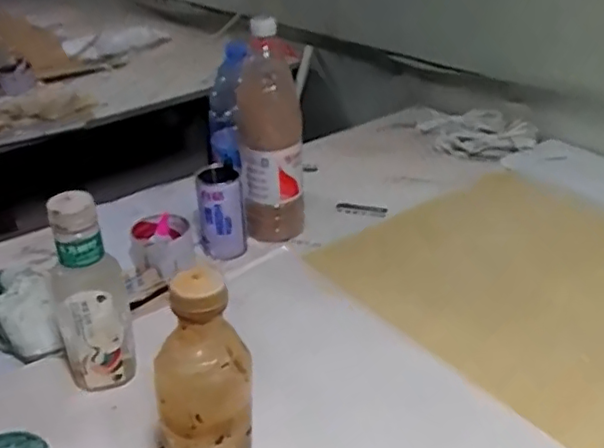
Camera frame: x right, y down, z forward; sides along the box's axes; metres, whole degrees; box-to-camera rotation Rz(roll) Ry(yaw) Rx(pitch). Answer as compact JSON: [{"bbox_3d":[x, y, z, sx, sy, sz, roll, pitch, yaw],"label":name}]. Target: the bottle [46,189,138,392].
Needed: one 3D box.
[{"bbox_3d":[-0.204,0.077,0.599,0.069,0.222,0.060,-13,31,-18],"label":"bottle"}]

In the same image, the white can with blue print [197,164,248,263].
[{"bbox_3d":[-0.114,-0.017,0.869,0.065,0.121,0.063,-4,29,-3],"label":"white can with blue print"}]

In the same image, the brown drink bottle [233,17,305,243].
[{"bbox_3d":[-0.044,-0.116,0.850,0.086,0.303,0.073,-2,29,-1],"label":"brown drink bottle"}]

